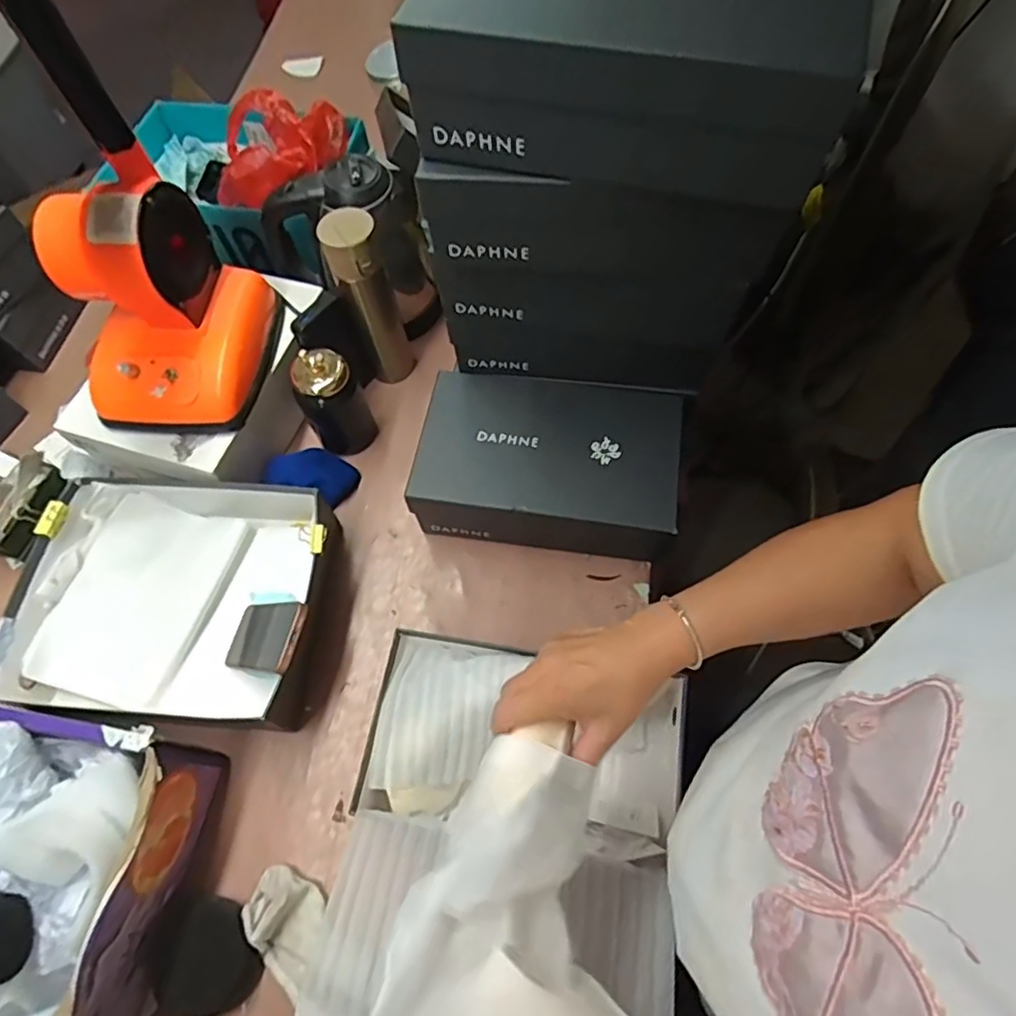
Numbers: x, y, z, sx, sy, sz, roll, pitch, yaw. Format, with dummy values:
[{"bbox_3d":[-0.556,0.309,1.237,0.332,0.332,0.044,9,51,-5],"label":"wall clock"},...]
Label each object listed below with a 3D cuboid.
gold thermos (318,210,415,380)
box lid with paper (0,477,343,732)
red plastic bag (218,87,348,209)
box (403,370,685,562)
[{"bbox_3d":[-0.175,-0.263,0.783,0.066,0.241,0.074,-22,65,-8],"label":"gold thermos"},{"bbox_3d":[-0.372,0.095,0.707,0.337,0.097,0.263,2,64,4],"label":"box lid with paper"},{"bbox_3d":[-0.315,-0.497,0.846,0.188,0.077,0.118,-14,64,-4],"label":"red plastic bag"},{"bbox_3d":[0.048,-0.048,0.745,0.288,0.113,0.189,9,65,7],"label":"box"}]

